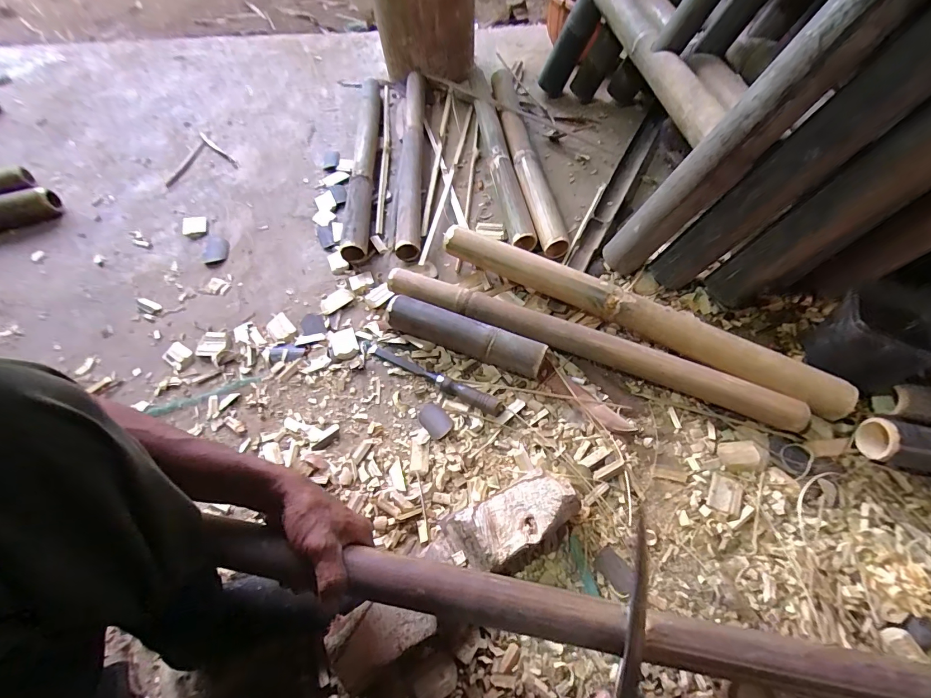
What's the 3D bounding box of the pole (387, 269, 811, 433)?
[{"bbox_3d":[0.169,-0.010,0.640,0.658,0.058,0.055,19,63,14],"label":"pole"}]

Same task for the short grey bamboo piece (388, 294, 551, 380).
[{"bbox_3d":[-0.003,-0.018,0.653,0.263,0.062,0.057,21,64,15],"label":"short grey bamboo piece"}]

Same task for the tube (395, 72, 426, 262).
[{"bbox_3d":[-0.126,-0.450,0.920,0.058,0.044,0.621,-3,60,2],"label":"tube"}]

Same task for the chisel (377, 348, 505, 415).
[{"bbox_3d":[-0.050,0.048,0.637,0.237,0.022,0.024,23,64,16],"label":"chisel"}]

